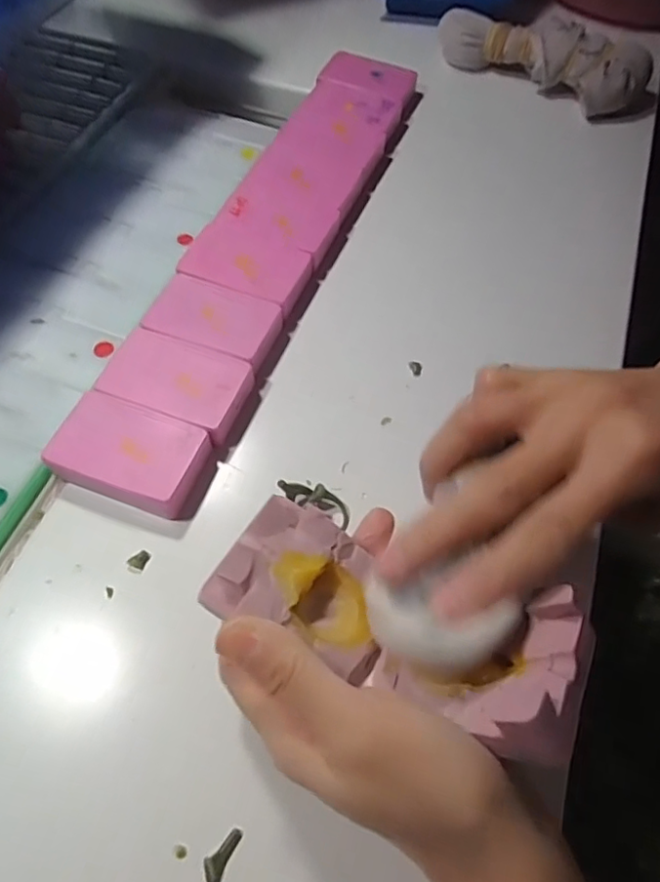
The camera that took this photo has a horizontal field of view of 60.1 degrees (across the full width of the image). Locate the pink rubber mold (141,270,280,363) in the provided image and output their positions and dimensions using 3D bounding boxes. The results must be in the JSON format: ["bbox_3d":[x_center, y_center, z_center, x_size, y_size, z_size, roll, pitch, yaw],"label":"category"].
[{"bbox_3d":[-0.064,-0.067,0.323,0.069,0.013,0.042,19,61,7],"label":"pink rubber mold"}]

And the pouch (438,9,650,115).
[{"bbox_3d":[0.173,-0.315,0.466,0.172,0.045,0.044,34,63,15],"label":"pouch"}]

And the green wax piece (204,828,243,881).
[{"bbox_3d":[-0.040,0.151,0.208,0.008,0.004,0.018,25,61,10],"label":"green wax piece"}]

